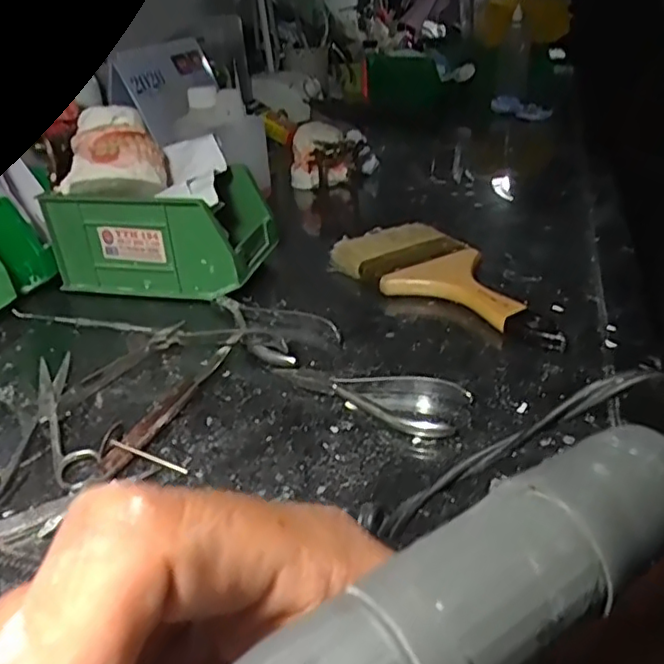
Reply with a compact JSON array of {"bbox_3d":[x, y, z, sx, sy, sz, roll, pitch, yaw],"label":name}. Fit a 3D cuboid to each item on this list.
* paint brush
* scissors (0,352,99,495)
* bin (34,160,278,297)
[{"bbox_3d":[0.097,-0.042,0.501,0.096,0.024,0.227,-21,34,-28],"label":"paint brush"},{"bbox_3d":[-0.185,0.056,0.371,0.069,0.010,0.138,-17,32,-22],"label":"scissors"},{"bbox_3d":[-0.145,-0.089,0.546,0.170,0.086,0.095,5,31,14],"label":"bin"}]

